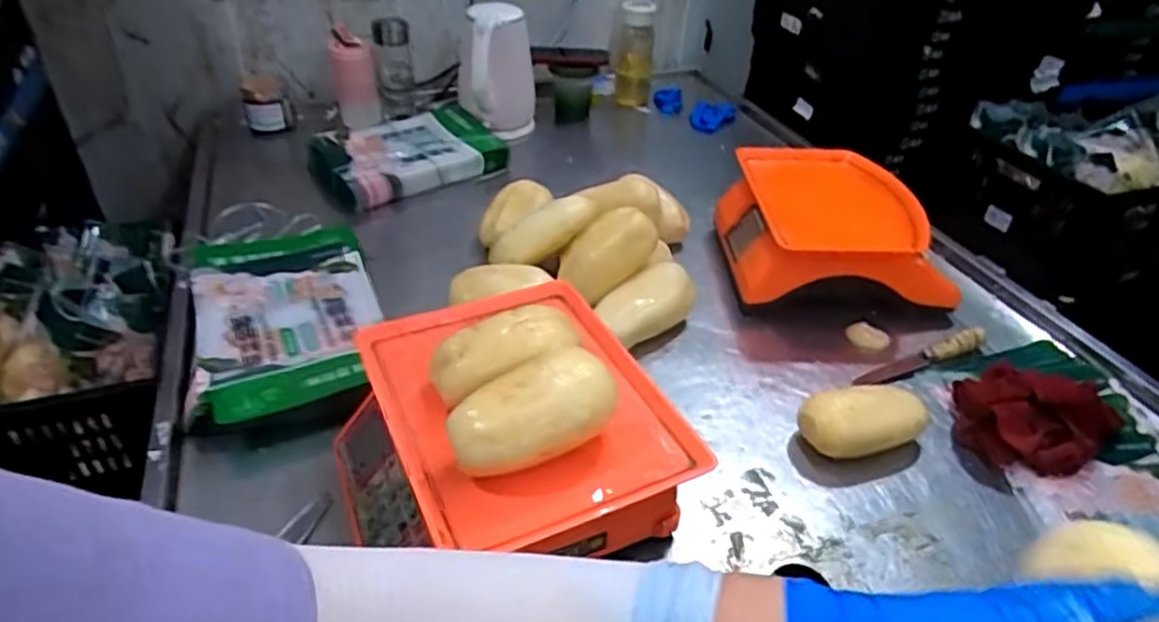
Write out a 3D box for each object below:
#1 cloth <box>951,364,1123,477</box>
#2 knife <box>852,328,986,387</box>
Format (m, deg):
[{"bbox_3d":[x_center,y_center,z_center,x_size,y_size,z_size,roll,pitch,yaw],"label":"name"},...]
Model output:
[{"bbox_3d":[0.496,0.120,0.789,0.148,0.067,0.151,-28,47,-34],"label":"cloth"},{"bbox_3d":[0.438,0.059,0.896,0.205,0.020,0.025,-14,40,-21],"label":"knife"}]

